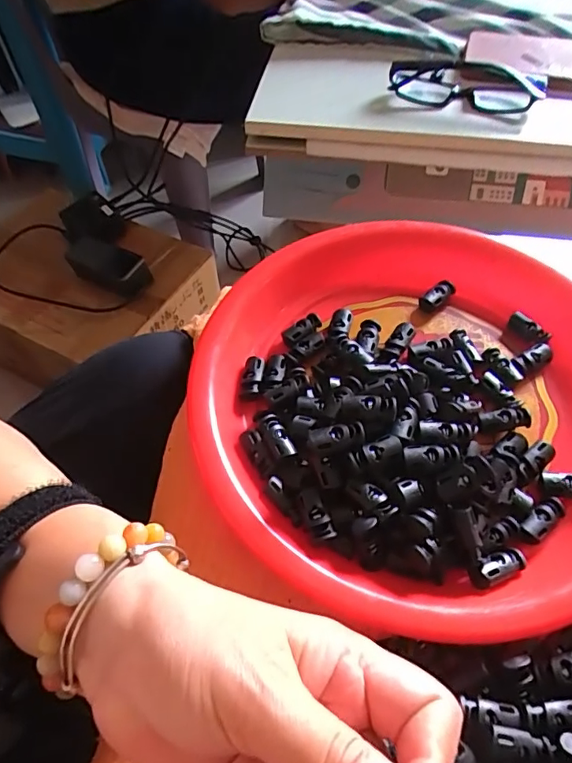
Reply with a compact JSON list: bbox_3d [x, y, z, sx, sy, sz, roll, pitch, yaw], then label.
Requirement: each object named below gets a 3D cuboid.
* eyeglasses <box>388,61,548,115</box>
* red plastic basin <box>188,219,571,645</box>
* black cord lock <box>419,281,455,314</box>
[{"bbox_3d":[0.169,-0.279,0.480,0.139,0.029,0.064,10,58,8],"label":"eyeglasses"},{"bbox_3d":[0.079,0.005,0.288,0.249,0.043,0.251,0,57,1],"label":"red plastic basin"},{"bbox_3d":[0.104,-0.058,0.343,0.029,0.008,0.012,-35,63,-20],"label":"black cord lock"}]

